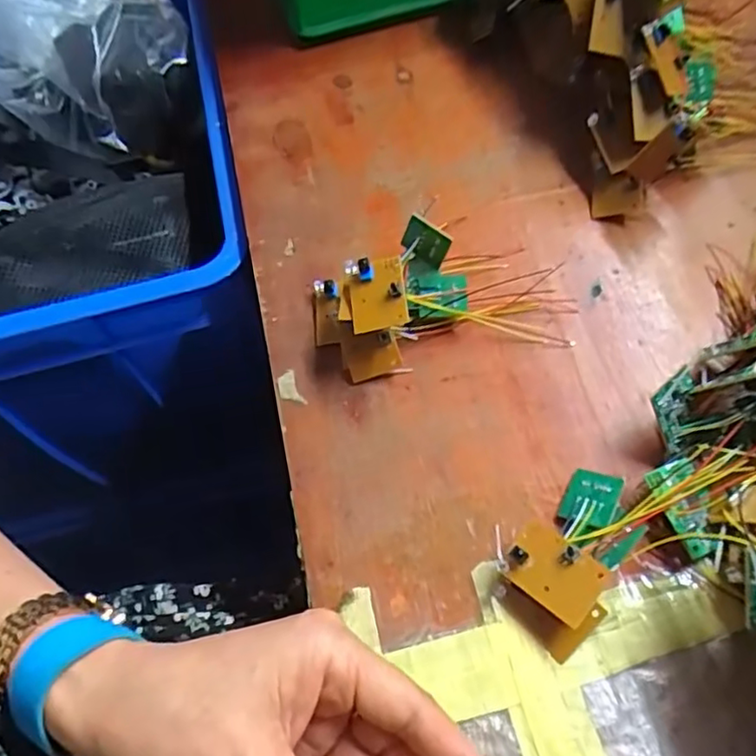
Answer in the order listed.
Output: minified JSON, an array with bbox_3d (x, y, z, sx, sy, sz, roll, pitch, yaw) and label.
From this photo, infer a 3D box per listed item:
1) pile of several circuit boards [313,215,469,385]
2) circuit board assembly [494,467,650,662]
[{"bbox_3d":[0.008,-0.046,0.368,0.093,0.047,0.074,-12,58,-3],"label":"pile of several circuit boards"},{"bbox_3d":[0.096,0.083,0.296,0.073,0.022,0.061,-29,61,-12],"label":"circuit board assembly"}]

